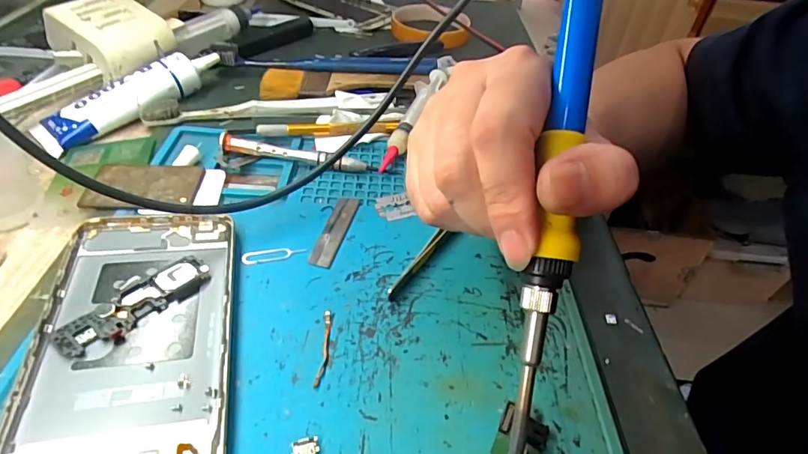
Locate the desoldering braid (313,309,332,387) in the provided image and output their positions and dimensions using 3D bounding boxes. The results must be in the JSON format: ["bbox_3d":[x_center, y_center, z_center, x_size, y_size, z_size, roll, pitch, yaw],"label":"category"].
[{"bbox_3d":[-0.036,0.053,0.209,0.004,0.004,0.038,3,43,-3],"label":"desoldering braid"}]

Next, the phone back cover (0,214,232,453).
[{"bbox_3d":[-0.113,0.051,0.197,0.074,0.013,0.161,-6,44,-12],"label":"phone back cover"}]

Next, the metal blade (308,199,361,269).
[{"bbox_3d":[-0.039,0.001,0.264,0.014,0.004,0.057,11,43,6],"label":"metal blade"}]

